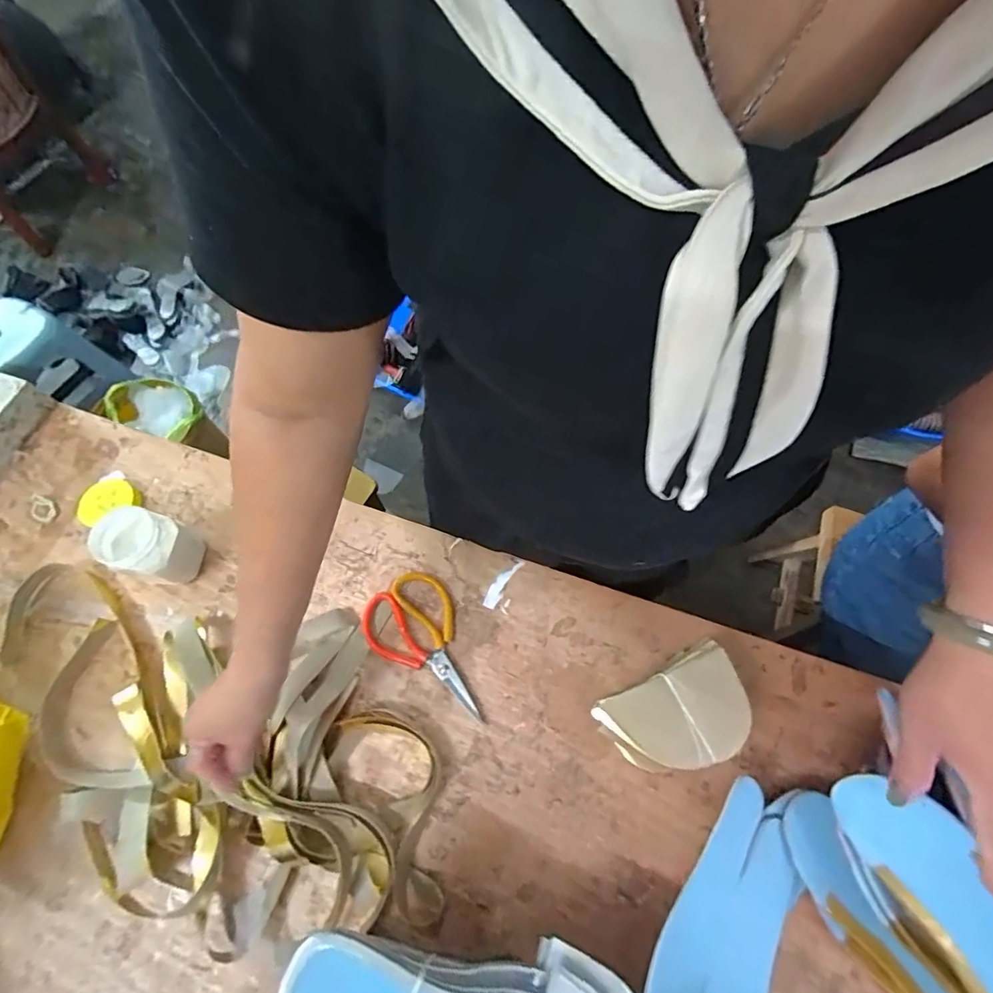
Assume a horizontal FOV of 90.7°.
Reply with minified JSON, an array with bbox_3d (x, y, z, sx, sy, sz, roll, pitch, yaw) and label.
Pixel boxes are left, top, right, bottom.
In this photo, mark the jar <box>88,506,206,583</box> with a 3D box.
[{"bbox_3d":[-0.413,0.063,0.591,0.072,0.100,0.068,-1,66,1],"label":"jar"}]

